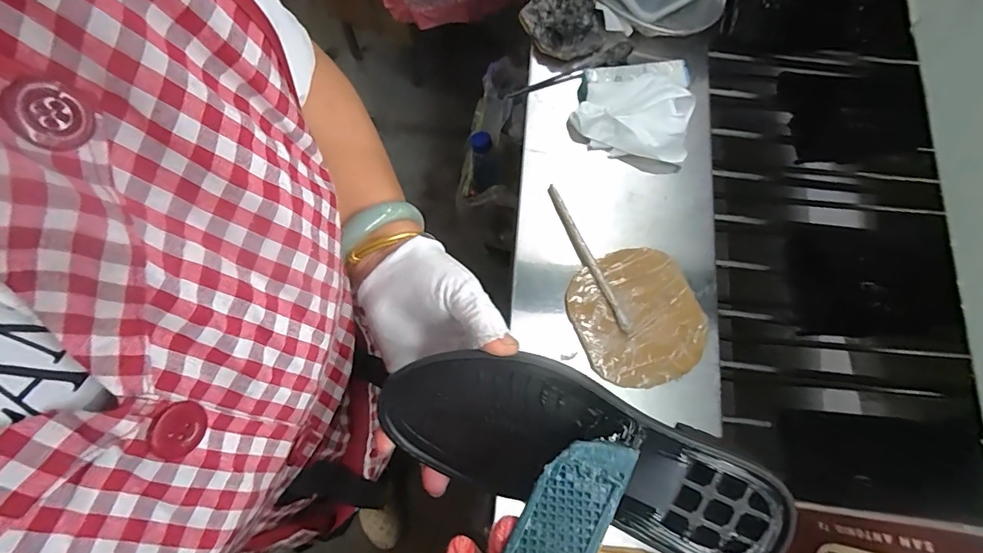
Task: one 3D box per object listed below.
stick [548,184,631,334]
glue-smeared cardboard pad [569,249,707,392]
[{"bbox_3d":[0.114,-0.025,0.570,0.015,0.016,0.196,-23,76,-8],"label":"stick"},{"bbox_3d":[0.167,0.045,0.551,0.143,0.012,0.152,-25,77,-8],"label":"glue-smeared cardboard pad"}]

